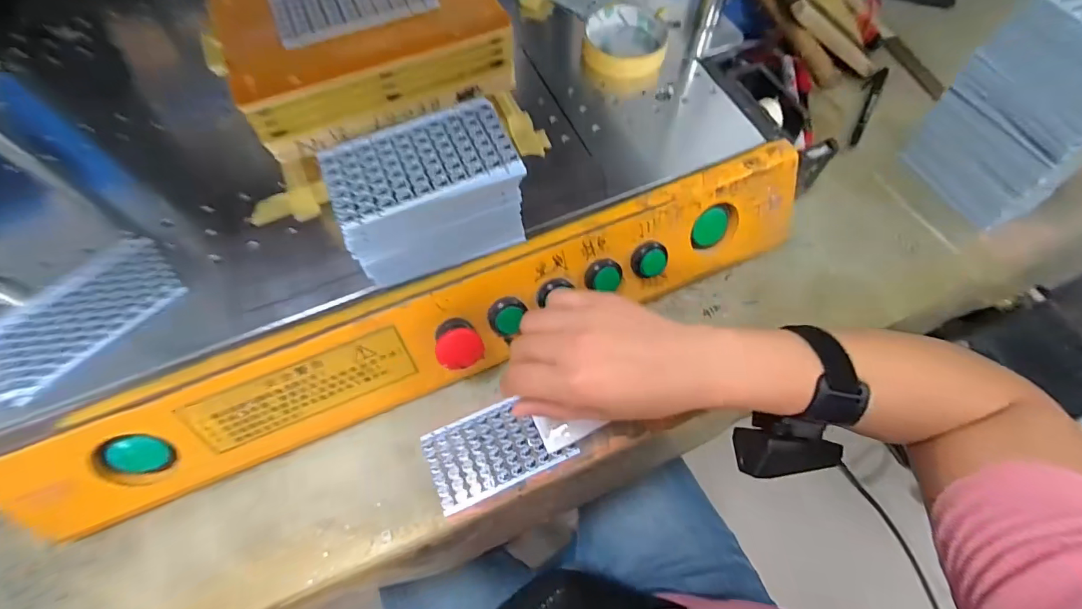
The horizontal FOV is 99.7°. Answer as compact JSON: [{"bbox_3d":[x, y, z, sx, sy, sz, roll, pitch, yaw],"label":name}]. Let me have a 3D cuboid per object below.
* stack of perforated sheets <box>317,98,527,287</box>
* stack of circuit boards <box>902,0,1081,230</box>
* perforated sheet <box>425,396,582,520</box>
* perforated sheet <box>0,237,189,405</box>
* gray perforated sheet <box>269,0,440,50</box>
[{"bbox_3d":[-0.077,-0.070,0.323,0.121,0.085,0.071,-23,67,-11],"label":"stack of perforated sheets"},{"bbox_3d":[0.435,-0.168,0.407,0.061,0.172,0.129,-13,65,-6],"label":"stack of circuit boards"},{"bbox_3d":[-0.037,0.115,0.371,0.107,0.004,0.064,-23,66,-11],"label":"perforated sheet"},{"bbox_3d":[-0.334,0.007,0.330,0.078,0.009,0.129,40,70,19],"label":"perforated sheet"},{"bbox_3d":[-0.142,-0.230,0.344,0.114,0.006,0.065,-22,70,-11],"label":"gray perforated sheet"}]

